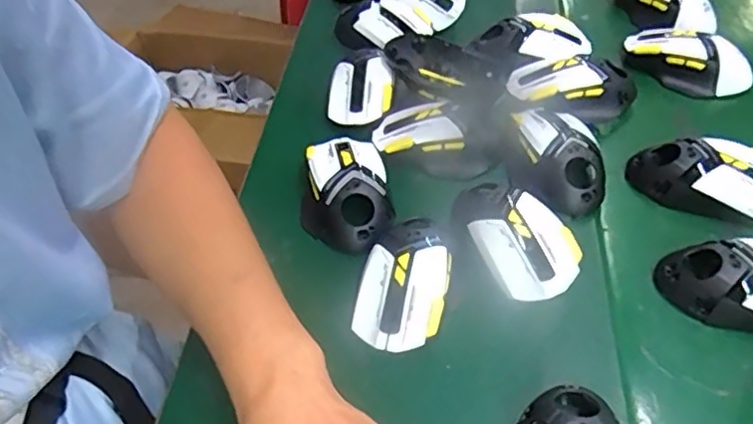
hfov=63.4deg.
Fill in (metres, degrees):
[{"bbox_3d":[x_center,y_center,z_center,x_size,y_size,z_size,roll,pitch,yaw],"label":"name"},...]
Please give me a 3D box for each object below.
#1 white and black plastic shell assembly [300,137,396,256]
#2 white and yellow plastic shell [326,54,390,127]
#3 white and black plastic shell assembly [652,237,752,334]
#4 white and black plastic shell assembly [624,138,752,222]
[{"bbox_3d":[-0.028,-0.023,0.501,0.074,0.037,0.122,-12,48,-7],"label":"white and black plastic shell assembly"},{"bbox_3d":[-0.015,-0.114,0.583,0.062,0.018,0.073,-3,68,12],"label":"white and yellow plastic shell"},{"bbox_3d":[0.264,0.048,0.429,0.121,0.036,0.069,7,48,10],"label":"white and black plastic shell assembly"},{"bbox_3d":[0.270,-0.030,0.497,0.116,0.038,0.059,15,51,17],"label":"white and black plastic shell assembly"}]

